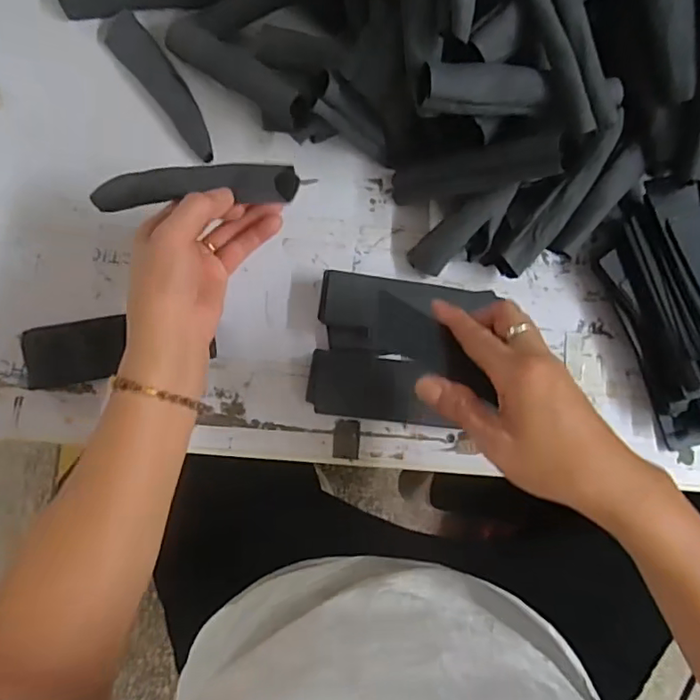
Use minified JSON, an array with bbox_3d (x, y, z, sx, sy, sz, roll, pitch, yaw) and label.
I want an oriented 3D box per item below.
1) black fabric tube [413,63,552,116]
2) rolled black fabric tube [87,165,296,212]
[{"bbox_3d":[0.097,-0.191,0.412,0.093,0.025,0.027,-2,81,-3],"label":"black fabric tube"},{"bbox_3d":[-0.113,-0.119,0.413,0.147,0.027,0.024,-5,81,-5],"label":"rolled black fabric tube"}]

